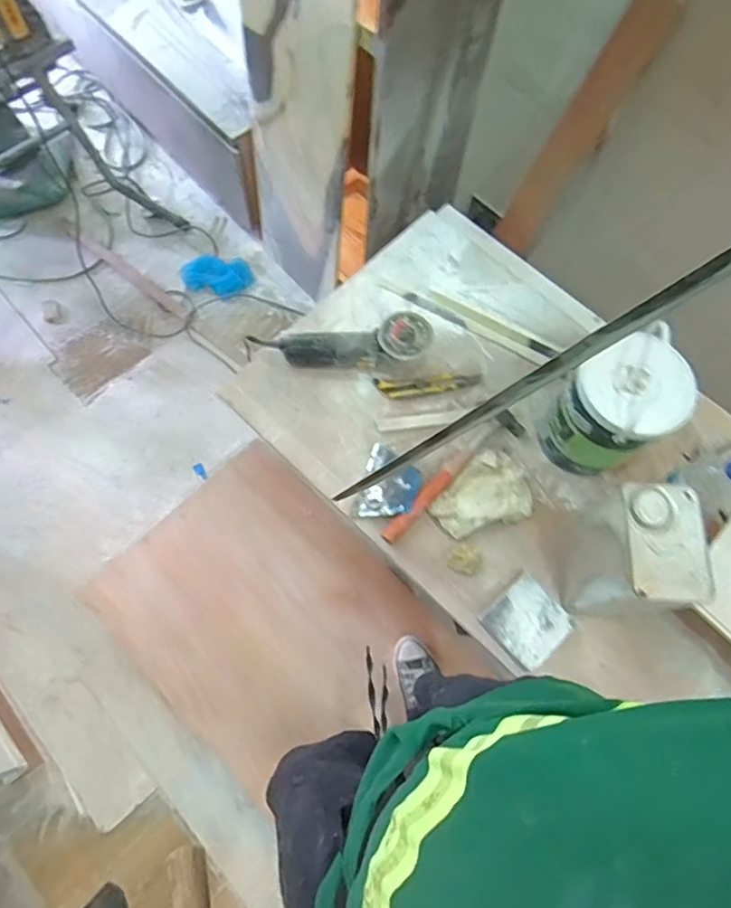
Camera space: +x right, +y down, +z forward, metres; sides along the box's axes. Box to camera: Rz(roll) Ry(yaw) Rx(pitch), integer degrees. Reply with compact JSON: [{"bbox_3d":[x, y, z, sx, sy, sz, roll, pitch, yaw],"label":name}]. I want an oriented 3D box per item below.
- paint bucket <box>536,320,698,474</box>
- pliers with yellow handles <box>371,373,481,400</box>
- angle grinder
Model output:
[{"bbox_3d":[0.408,-0.064,0.921,0.157,0.236,0.138,-28,74,-11],"label":"paint bucket"},{"bbox_3d":[0.119,-0.131,1.041,0.200,0.021,0.044,-7,71,-4],"label":"pliers with yellow handles"},{"bbox_3d":[-0.043,-0.191,1.019,0.315,0.085,0.079,-6,71,-4],"label":"angle grinder"}]

